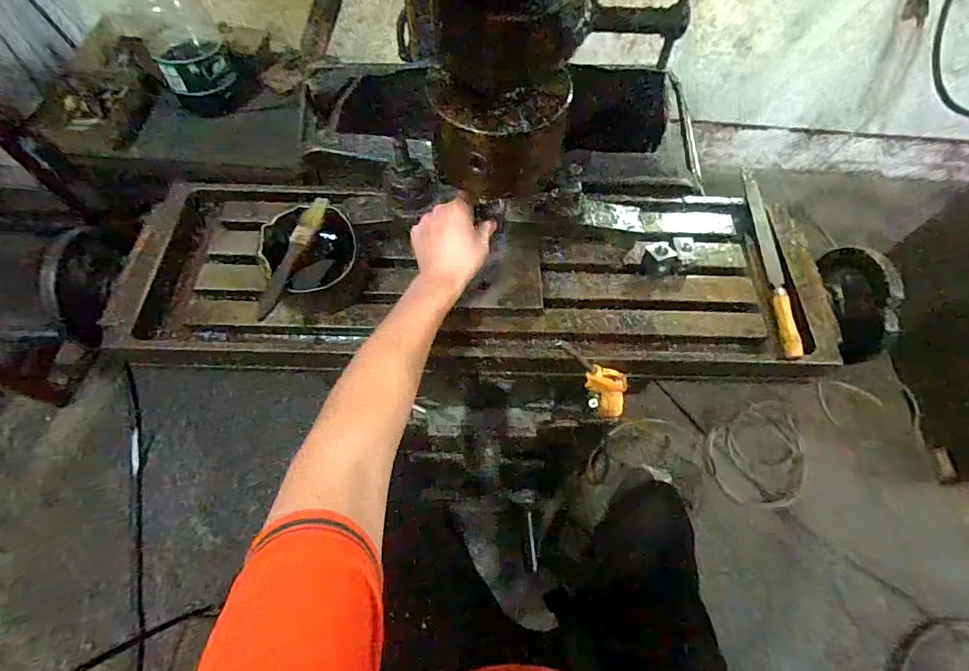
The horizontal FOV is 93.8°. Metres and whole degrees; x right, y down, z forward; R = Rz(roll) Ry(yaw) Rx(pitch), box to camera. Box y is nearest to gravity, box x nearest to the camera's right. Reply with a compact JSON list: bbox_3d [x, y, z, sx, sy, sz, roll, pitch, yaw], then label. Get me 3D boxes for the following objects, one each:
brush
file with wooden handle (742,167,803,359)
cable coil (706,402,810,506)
[{"bbox_3d":[-0.200,-0.083,0.473,0.020,0.021,0.144,18,64,7],"label":"brush"},{"bbox_3d":[0.349,-0.103,0.554,0.022,0.021,0.290,6,63,1],"label":"file with wooden handle"},{"bbox_3d":[0.796,0.348,1.299,0.311,0.028,0.262,-23,66,-13],"label":"cable coil"}]

